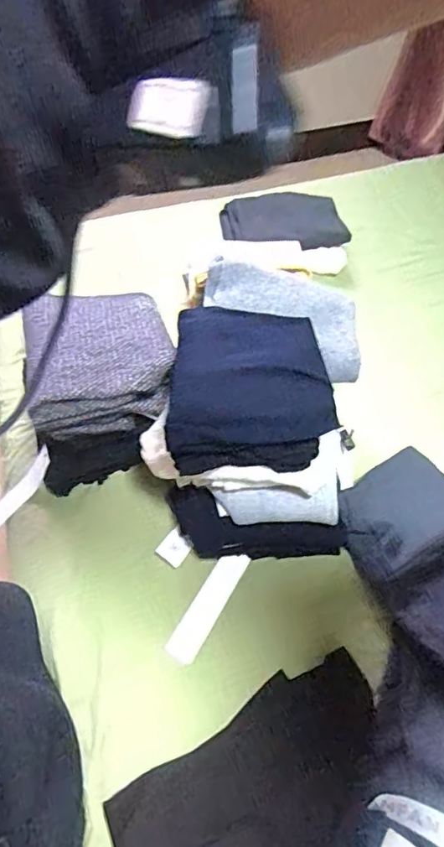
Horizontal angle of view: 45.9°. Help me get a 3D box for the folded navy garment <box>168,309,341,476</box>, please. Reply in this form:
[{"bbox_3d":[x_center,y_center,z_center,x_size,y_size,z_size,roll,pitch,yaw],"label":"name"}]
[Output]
[{"bbox_3d":[0.039,-0.062,0.807,0.239,0.080,0.262,-2,64,-2],"label":"folded navy garment"}]

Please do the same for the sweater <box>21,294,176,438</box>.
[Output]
[{"bbox_3d":[-0.212,-0.120,0.914,0.238,0.100,0.250,-14,61,-9],"label":"sweater"}]

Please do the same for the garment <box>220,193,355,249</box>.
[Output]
[{"bbox_3d":[0.145,-0.488,1.235,0.296,0.040,0.177,2,59,0],"label":"garment"}]

